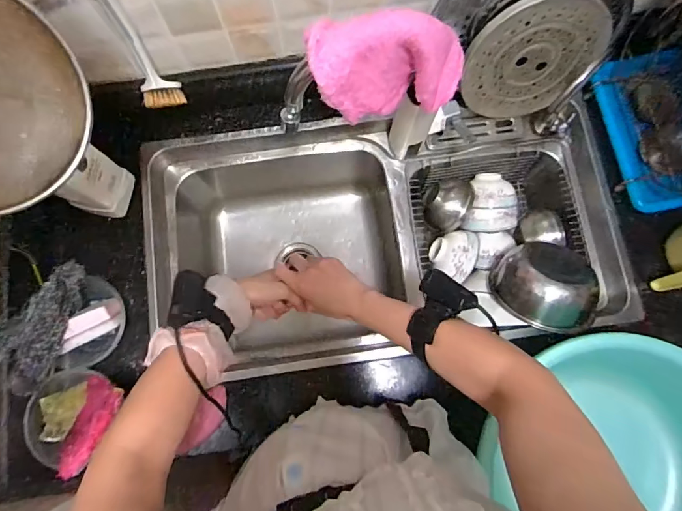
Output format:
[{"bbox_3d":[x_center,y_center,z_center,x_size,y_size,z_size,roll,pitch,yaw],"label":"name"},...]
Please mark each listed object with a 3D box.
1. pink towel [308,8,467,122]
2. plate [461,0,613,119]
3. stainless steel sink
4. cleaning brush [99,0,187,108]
[{"bbox_3d":[0.060,-0.209,0.500,0.184,0.142,0.052,-15,79,-2],"label":"pink towel"},{"bbox_3d":[0.304,-0.313,0.702,0.223,0.209,0.014,6,54,-28],"label":"plate"},{"bbox_3d":[0.074,-0.020,0.877,0.781,0.293,0.421,-8,78,-1],"label":"stainless steel sink"},{"bbox_3d":[-0.274,-0.269,0.558,0.055,0.212,0.070,-37,80,-7],"label":"cleaning brush"}]

